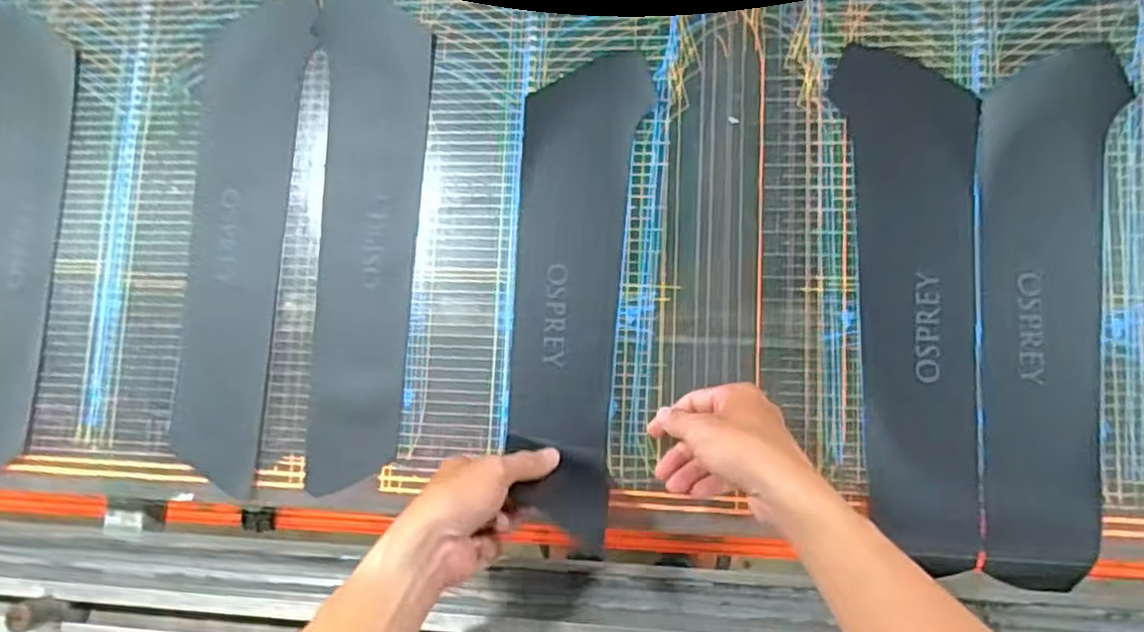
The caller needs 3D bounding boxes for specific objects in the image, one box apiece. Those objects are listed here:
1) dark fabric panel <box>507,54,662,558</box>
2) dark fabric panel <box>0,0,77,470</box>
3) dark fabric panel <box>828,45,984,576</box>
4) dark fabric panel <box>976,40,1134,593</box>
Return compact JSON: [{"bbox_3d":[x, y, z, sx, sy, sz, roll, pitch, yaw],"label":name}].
[{"bbox_3d":[0.001,-0.024,0.634,0.105,0.016,0.421,3,84,9],"label":"dark fabric panel"},{"bbox_3d":[-0.566,-0.072,0.705,0.110,0.011,0.464,4,83,8],"label":"dark fabric panel"},{"bbox_3d":[0.293,-0.016,0.591,0.110,0.028,0.426,-4,82,6],"label":"dark fabric panel"},{"bbox_3d":[0.388,-0.008,0.590,0.108,0.015,0.443,7,84,8],"label":"dark fabric panel"}]

